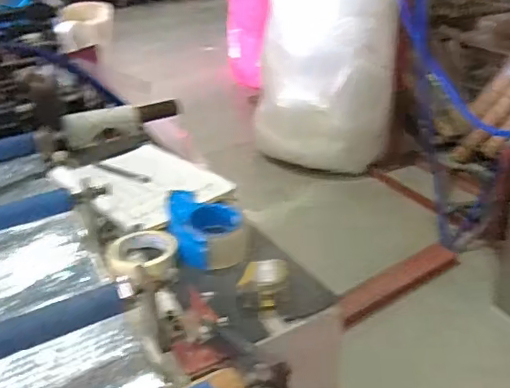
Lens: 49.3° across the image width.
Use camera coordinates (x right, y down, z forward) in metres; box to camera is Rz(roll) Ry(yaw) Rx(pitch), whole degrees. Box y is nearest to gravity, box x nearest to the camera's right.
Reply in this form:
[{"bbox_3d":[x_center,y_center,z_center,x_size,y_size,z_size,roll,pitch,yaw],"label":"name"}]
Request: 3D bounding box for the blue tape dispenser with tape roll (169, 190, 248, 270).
[{"bbox_3d":[-0.069,0.052,0.819,0.113,0.053,0.130,-8,29,-8],"label":"blue tape dispenser with tape roll"}]

